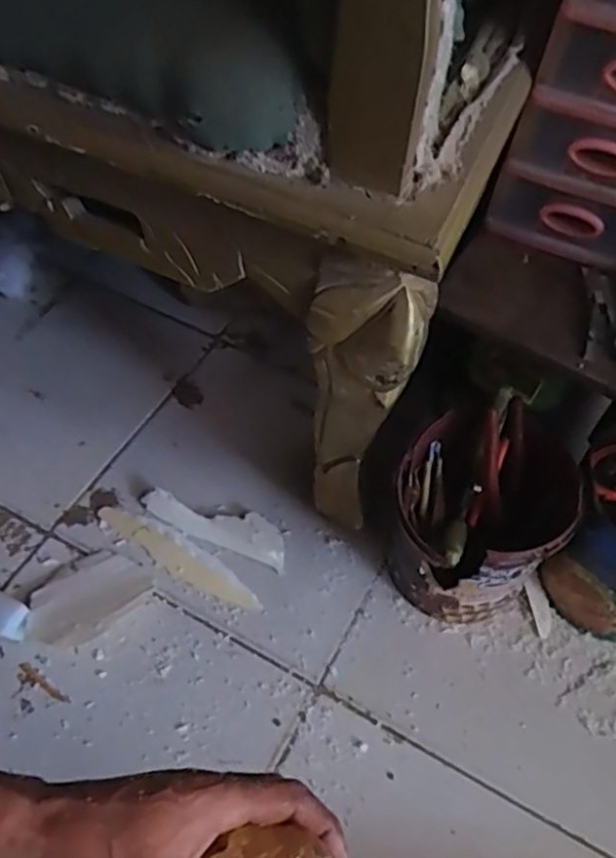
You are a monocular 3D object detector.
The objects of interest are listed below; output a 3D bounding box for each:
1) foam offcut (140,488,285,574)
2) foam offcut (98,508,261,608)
[{"bbox_3d":[-0.089,0.092,0.686,0.150,0.018,0.043,20,56,11],"label":"foam offcut"},{"bbox_3d":[-0.124,0.122,0.672,0.179,0.009,0.034,32,59,18],"label":"foam offcut"}]

